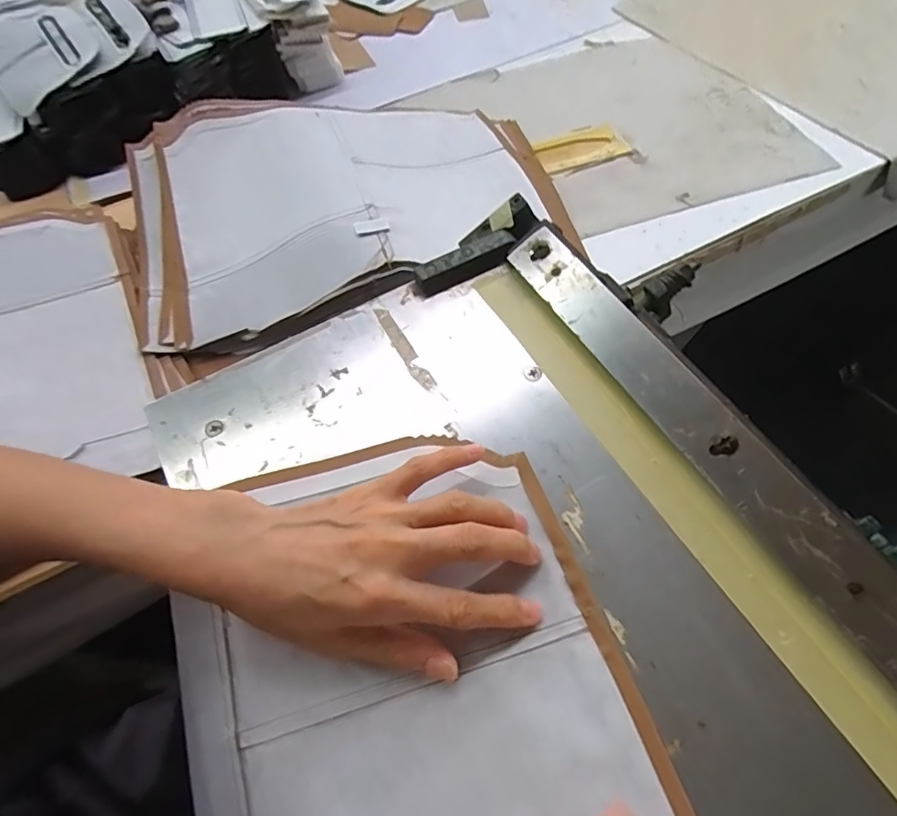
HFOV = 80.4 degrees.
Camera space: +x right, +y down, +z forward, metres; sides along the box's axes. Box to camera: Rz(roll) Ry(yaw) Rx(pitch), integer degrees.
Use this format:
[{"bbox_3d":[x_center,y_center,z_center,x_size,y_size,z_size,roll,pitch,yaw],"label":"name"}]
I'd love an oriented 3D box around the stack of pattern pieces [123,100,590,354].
[{"bbox_3d":[-0.114,-0.239,0.580,0.466,0.068,0.349,-22,58,-10],"label":"stack of pattern pieces"}]

